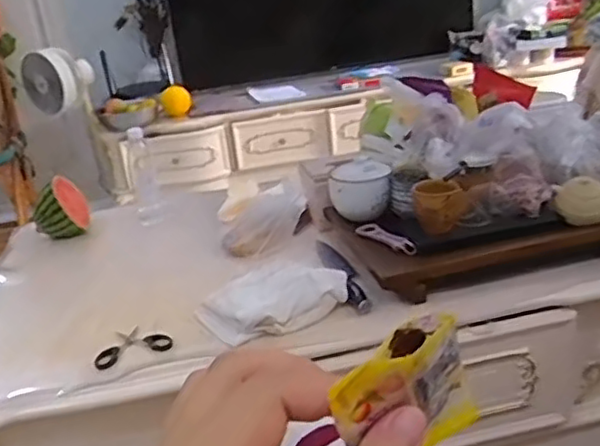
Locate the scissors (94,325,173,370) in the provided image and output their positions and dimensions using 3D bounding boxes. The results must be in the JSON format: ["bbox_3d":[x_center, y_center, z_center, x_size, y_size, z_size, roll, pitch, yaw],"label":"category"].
[{"bbox_3d":[-0.267,0.188,1.036,0.116,0.019,0.093,-12,23,-13],"label":"scissors"}]

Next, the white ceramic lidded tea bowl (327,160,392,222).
[{"bbox_3d":[0.117,-0.061,1.256,0.116,0.089,0.096,-4,22,8],"label":"white ceramic lidded tea bowl"}]

